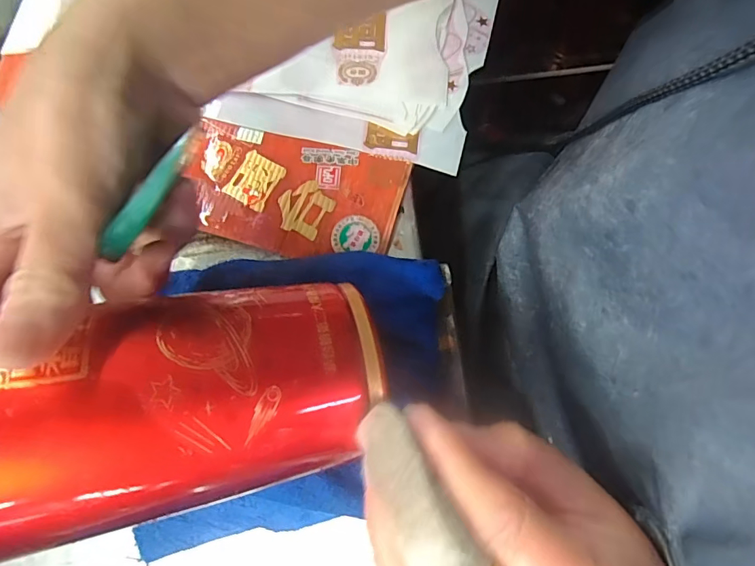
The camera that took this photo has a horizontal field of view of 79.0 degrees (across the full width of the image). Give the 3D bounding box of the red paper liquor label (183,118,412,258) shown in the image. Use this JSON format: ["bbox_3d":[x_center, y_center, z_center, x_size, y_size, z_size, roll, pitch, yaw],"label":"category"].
[{"bbox_3d":[-0.050,-0.053,0.271,0.124,0.004,0.069,13,80,2],"label":"red paper liquor label"}]

